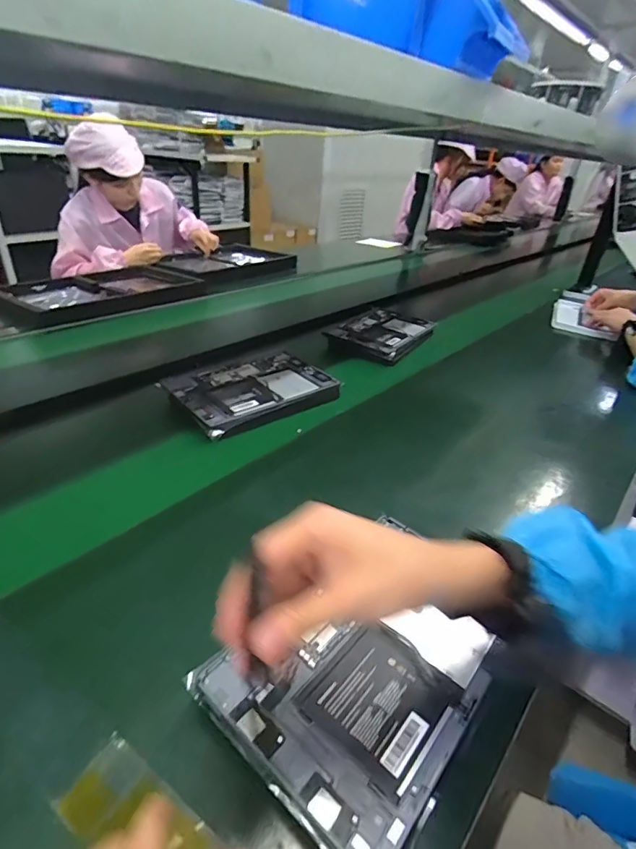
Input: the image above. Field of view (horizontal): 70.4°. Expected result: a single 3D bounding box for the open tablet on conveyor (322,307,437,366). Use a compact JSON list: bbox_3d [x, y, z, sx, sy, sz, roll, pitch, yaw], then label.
[{"bbox_3d":[0.150,-0.211,1.029,0.179,0.026,0.268,22,37,24],"label":"open tablet on conveyor"}]

